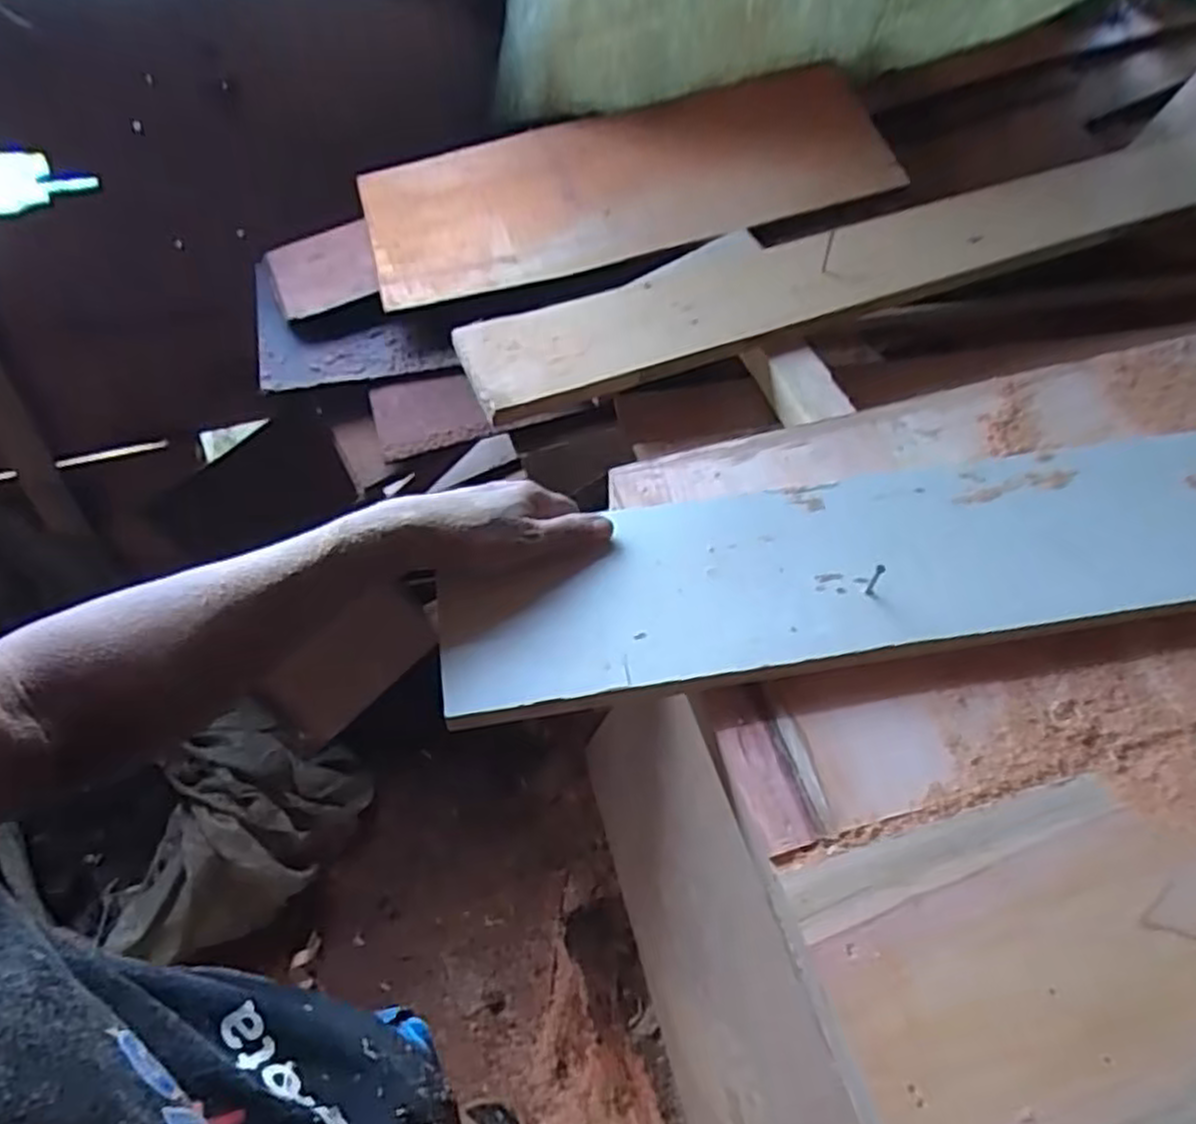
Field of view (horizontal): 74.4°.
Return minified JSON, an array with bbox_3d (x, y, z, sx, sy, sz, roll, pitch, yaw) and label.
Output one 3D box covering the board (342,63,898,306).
[{"bbox_3d":[0.033,-0.432,0.886,0.580,0.022,0.210,-17,69,-6],"label":"board"}]

